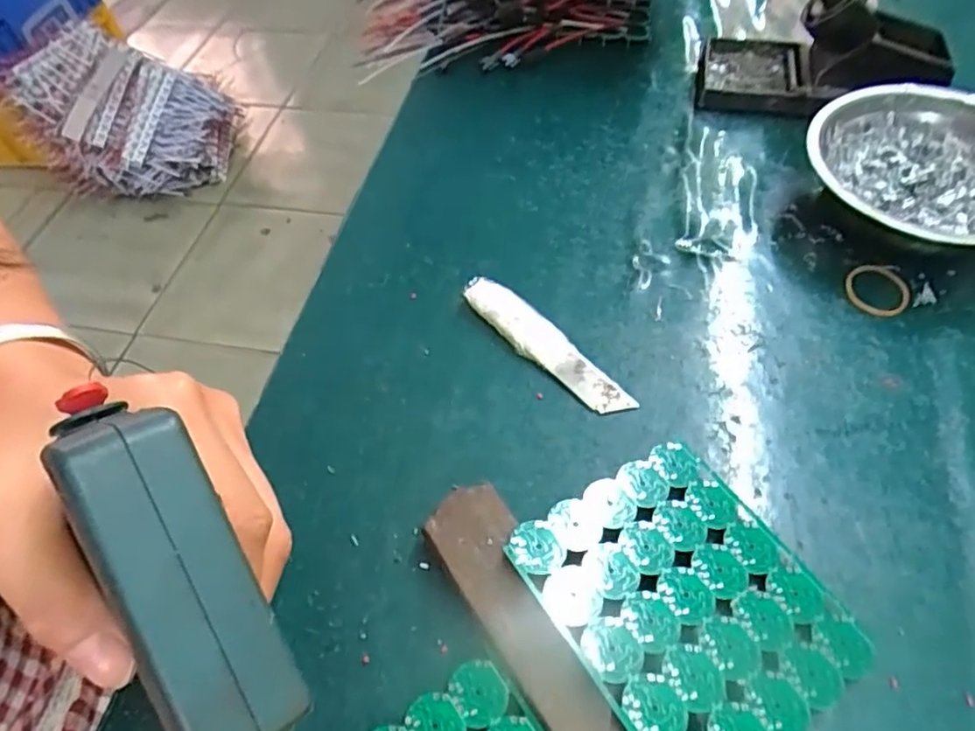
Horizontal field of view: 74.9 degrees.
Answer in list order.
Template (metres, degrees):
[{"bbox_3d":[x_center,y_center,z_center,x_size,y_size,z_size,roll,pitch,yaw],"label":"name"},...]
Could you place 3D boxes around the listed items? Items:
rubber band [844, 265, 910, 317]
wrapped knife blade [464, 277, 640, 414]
[{"bbox_3d":[0.201,-0.039,0.328,0.030,0.004,0.033,-2,55,3],"label":"rubber band"},{"bbox_3d":[0.028,-0.011,0.319,0.021,0.011,0.103,-37,61,-20],"label":"wrapped knife blade"}]

